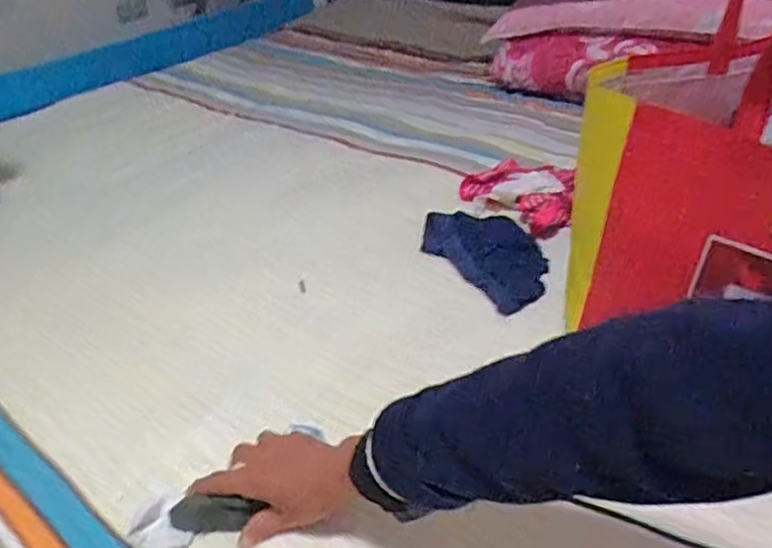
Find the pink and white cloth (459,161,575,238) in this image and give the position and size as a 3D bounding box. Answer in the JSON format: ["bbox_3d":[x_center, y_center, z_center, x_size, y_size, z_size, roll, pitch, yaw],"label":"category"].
[{"bbox_3d":[0.198,-0.132,0.978,0.182,0.041,0.151,23,45,31],"label":"pink and white cloth"}]

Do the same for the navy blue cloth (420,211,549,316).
[{"bbox_3d":[0.136,-0.037,0.875,0.120,0.039,0.220,-24,41,-24],"label":"navy blue cloth"}]

